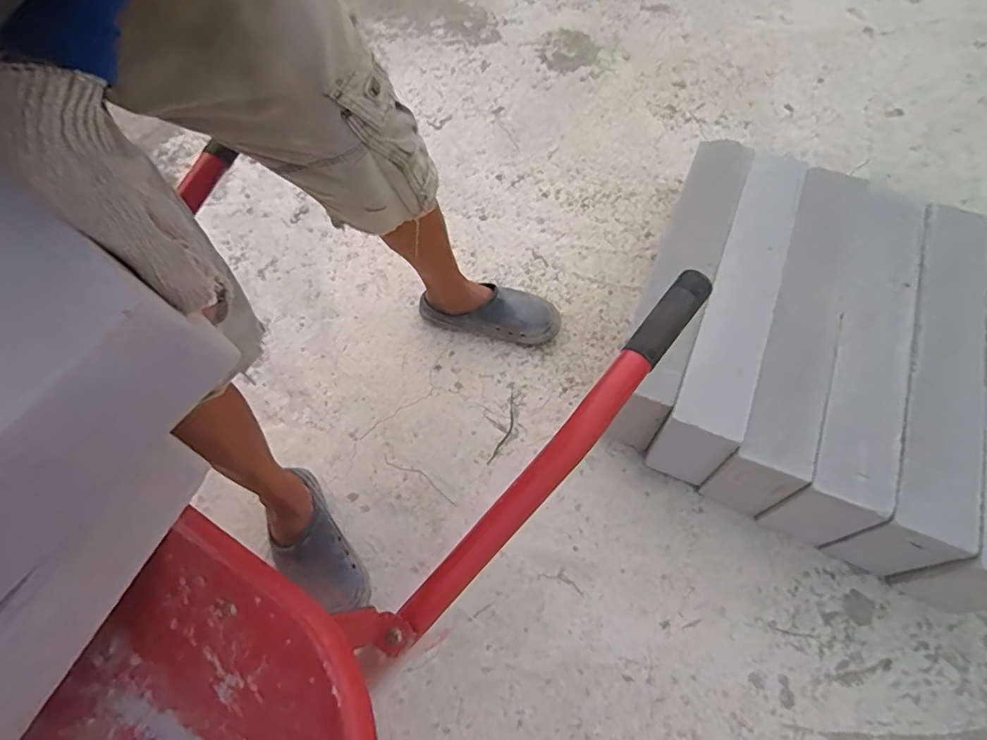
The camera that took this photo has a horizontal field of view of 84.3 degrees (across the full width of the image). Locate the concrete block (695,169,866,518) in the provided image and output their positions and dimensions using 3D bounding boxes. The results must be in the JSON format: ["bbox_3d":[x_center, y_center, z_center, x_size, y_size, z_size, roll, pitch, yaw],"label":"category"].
[{"bbox_3d":[0.493,-0.061,0.915,0.094,0.181,0.565,21,65,13],"label":"concrete block"}]

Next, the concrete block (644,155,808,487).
[{"bbox_3d":[0.412,-0.103,0.966,0.095,0.212,0.575,20,65,13],"label":"concrete block"}]

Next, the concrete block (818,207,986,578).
[{"bbox_3d":[0.672,0.023,0.876,0.108,0.174,0.579,21,65,13],"label":"concrete block"}]

